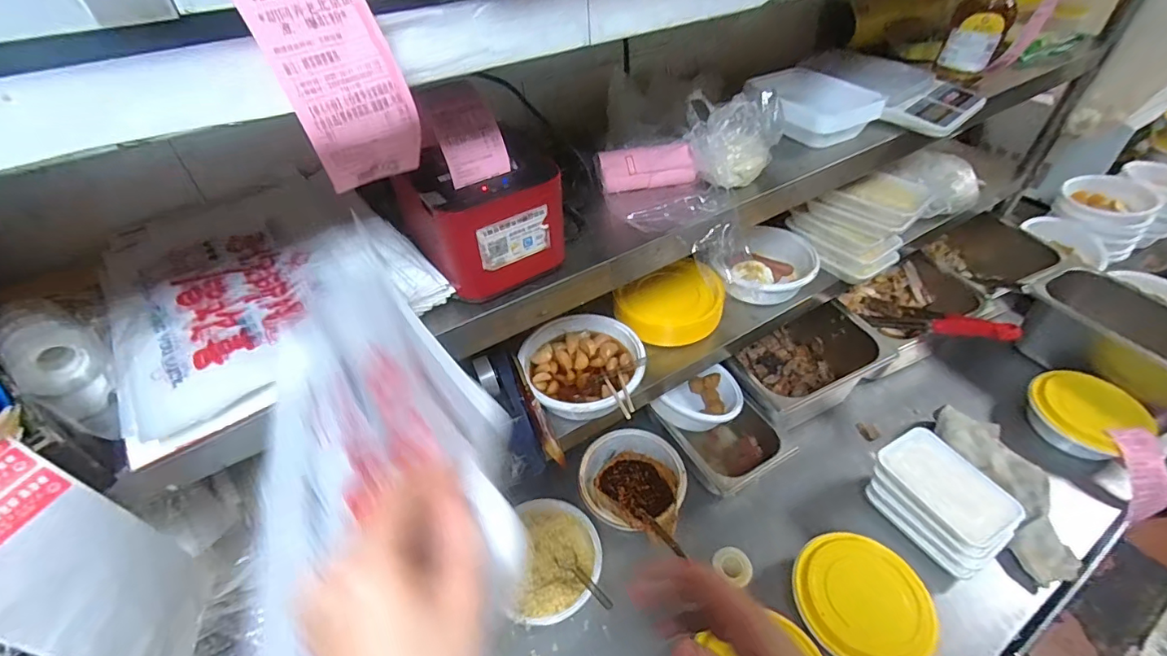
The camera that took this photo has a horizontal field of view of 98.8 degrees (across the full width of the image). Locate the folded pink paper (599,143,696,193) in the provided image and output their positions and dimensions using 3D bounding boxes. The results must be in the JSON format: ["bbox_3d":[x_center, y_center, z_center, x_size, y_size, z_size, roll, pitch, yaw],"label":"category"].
[{"bbox_3d":[0.074,-0.187,0.590,0.105,0.025,0.053,-9,77,-1],"label":"folded pink paper"}]

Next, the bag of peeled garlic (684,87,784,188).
[{"bbox_3d":[0.171,-0.223,0.583,0.107,0.083,0.098,9,46,12],"label":"bag of peeled garlic"}]

